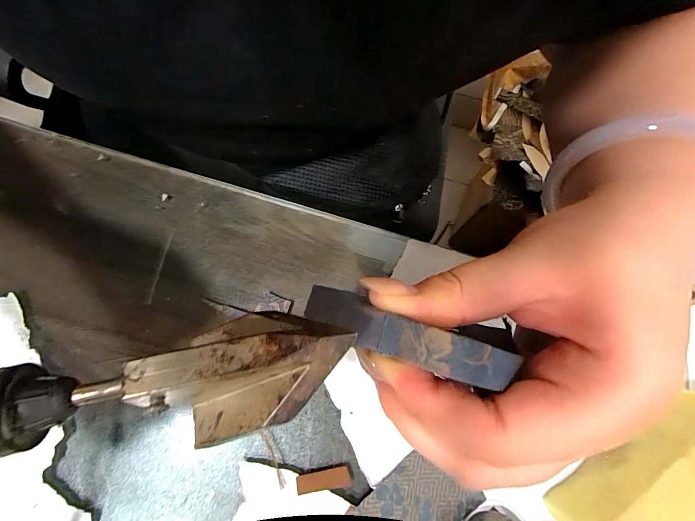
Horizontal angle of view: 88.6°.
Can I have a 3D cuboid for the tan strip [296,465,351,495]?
[{"bbox_3d":[-0.014,0.130,0.210,0.031,0.004,0.010,-8,75,-4],"label":"tan strip"}]

